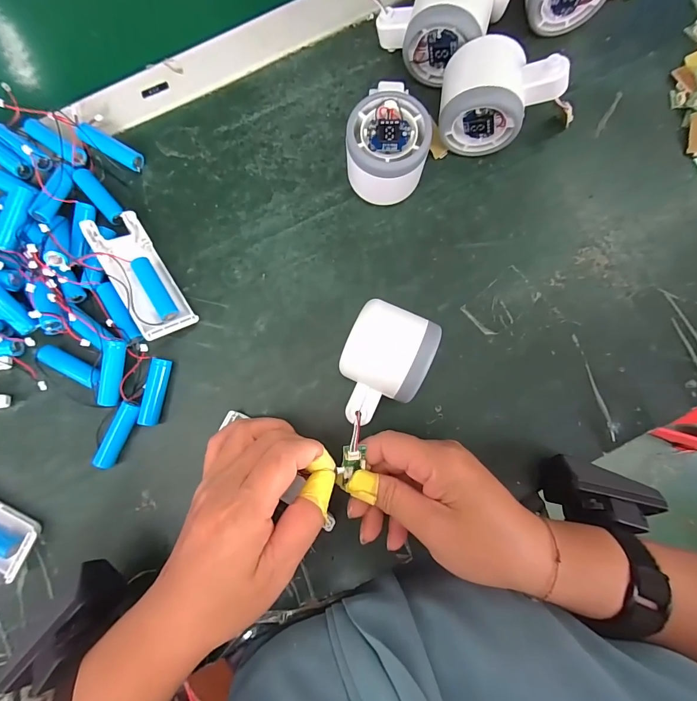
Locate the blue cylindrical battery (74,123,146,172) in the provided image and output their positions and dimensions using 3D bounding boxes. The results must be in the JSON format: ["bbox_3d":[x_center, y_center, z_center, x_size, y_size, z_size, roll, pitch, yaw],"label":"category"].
[{"bbox_3d":[-0.191,-0.163,0.293,0.048,0.014,0.017,29,86,-13],"label":"blue cylindrical battery"}]

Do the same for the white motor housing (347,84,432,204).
[{"bbox_3d":[0.030,-0.149,0.275,0.057,0.053,0.060,0,85,1],"label":"white motor housing"}]

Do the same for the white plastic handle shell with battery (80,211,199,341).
[{"bbox_3d":[-0.160,-0.057,0.282,0.040,0.020,0.103,-30,83,-31],"label":"white plastic handle shell with battery"}]

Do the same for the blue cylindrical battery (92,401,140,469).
[{"bbox_3d":[-0.173,0.063,0.274,0.013,0.013,0.050,23,85,3],"label":"blue cylindrical battery"}]

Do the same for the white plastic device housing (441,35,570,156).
[{"bbox_3d":[0.111,-0.189,0.274,0.081,0.059,0.054,6,85,2],"label":"white plastic device housing"}]

